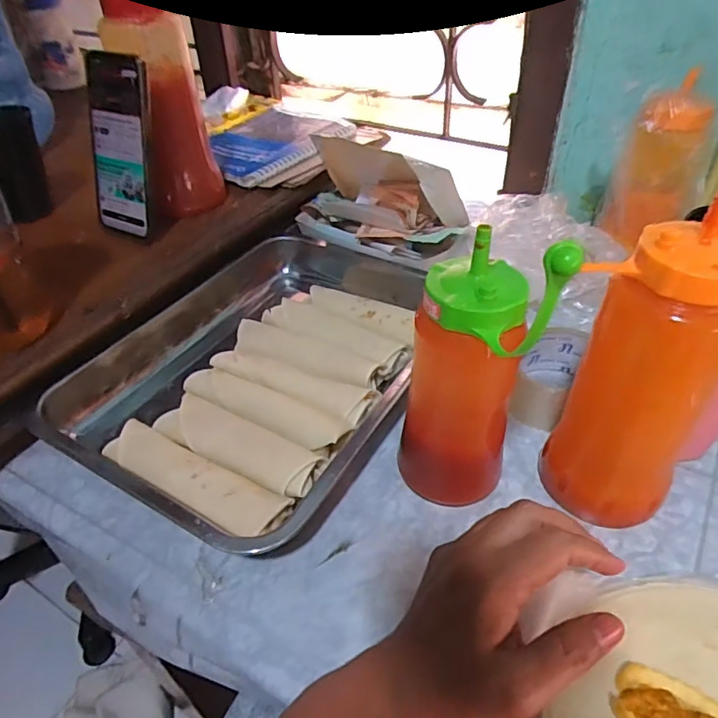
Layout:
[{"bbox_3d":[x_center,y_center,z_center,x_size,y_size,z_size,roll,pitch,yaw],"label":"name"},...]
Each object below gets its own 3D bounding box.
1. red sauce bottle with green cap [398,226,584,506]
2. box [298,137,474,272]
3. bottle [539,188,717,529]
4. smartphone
[{"bbox_3d":[0.071,0.018,0.355,0.078,0.191,0.066,29,50,31],"label":"red sauce bottle with green cap"},{"bbox_3d":[0.031,-0.182,0.601,0.211,0.100,0.095,23,47,27],"label":"box"},{"bbox_3d":[0.175,0.015,0.332,0.070,0.205,0.075,-27,46,-25],"label":"bottle"},{"bbox_3d":[-0.226,-0.199,0.503,0.062,0.156,0.015,16,27,19],"label":"smartphone"}]

